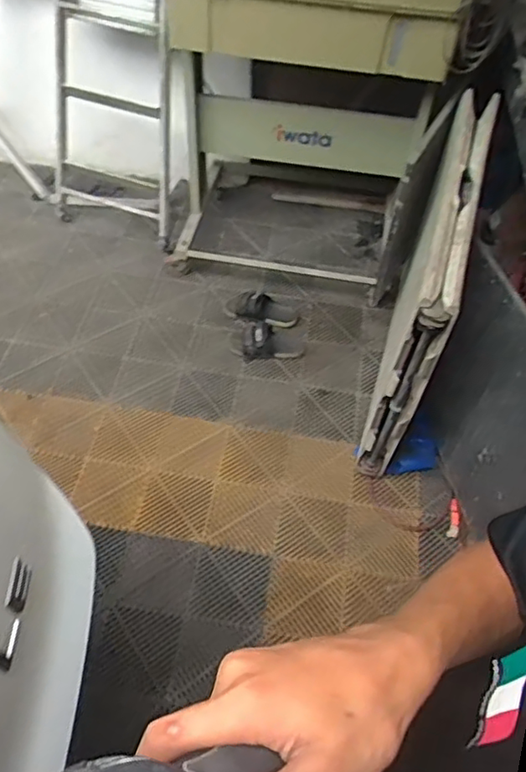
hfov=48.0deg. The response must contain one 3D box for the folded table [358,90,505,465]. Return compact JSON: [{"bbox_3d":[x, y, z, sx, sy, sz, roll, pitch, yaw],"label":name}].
[{"bbox_3d":[0.436,-0.258,1.610,0.101,0.719,0.752,17,55,9],"label":"folded table"}]

